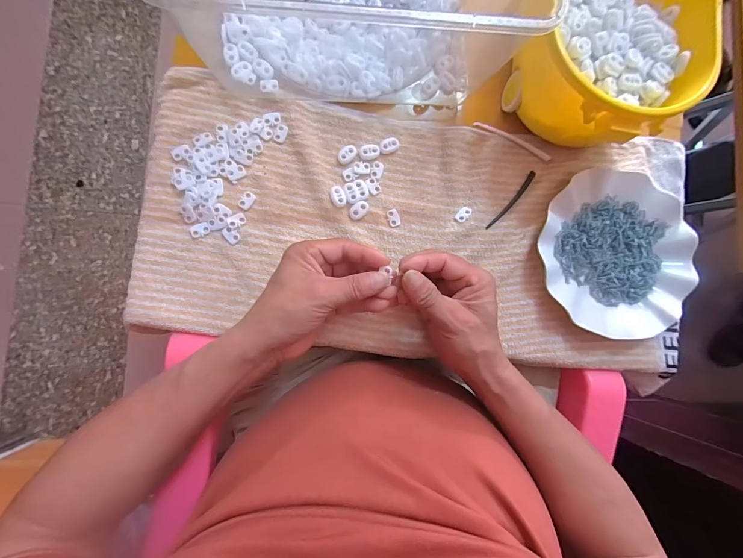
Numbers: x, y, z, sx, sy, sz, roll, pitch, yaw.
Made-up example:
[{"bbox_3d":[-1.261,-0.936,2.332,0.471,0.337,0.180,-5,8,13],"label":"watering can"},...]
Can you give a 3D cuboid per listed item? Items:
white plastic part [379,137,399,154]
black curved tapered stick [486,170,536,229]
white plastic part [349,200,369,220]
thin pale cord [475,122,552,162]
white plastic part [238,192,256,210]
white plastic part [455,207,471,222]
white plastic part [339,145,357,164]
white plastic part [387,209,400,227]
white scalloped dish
[{"bbox_3d":[0.019,-0.144,0.363,0.021,0.005,0.016,-21,88,-9],"label":"white plastic part"},{"bbox_3d":[0.158,-0.087,0.375,0.010,0.006,0.084,40,82,-3],"label":"black curved tapered stick"},{"bbox_3d":[-0.013,-0.073,0.352,0.023,0.004,0.015,-40,91,-9],"label":"white plastic part"},{"bbox_3d":[0.160,-0.156,0.376,0.094,0.004,0.006,25,83,-5],"label":"thin pale cord"},{"bbox_3d":[-0.127,-0.080,0.341,0.012,0.004,0.019,33,82,-4],"label":"white plastic part"},{"bbox_3d":[0.101,-0.071,0.365,0.012,0.004,0.019,42,82,-3],"label":"white plastic part"},{"bbox_3d":[-0.026,-0.132,0.356,0.021,0.005,0.014,-35,91,-9],"label":"white plastic part"},{"bbox_3d":[0.024,-0.065,0.359,0.013,0.004,0.018,-5,86,-8],"label":"white plastic part"},{"bbox_3d":[0.274,-0.029,0.373,0.179,0.020,0.179,1,85,-7],"label":"white scalloped dish"}]

